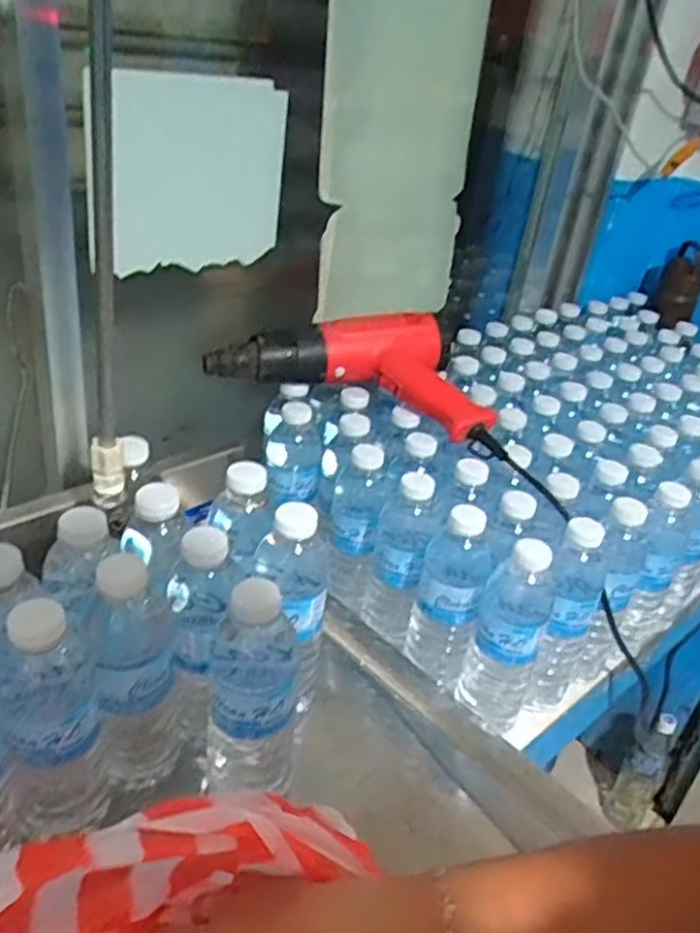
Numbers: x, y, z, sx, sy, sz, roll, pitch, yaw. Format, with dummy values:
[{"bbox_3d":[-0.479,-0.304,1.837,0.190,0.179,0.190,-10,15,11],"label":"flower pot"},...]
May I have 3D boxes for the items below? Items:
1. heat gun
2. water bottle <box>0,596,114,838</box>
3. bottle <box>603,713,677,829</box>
[{"bbox_3d":[0.002,-0.094,0.774,0.304,0.092,0.138,8,31,0],"label":"heat gun"},{"bbox_3d":[-0.195,0.168,0.480,0.065,0.195,0.060,-8,34,-24],"label":"water bottle"},{"bbox_3d":[0.600,0.615,1.503,0.073,0.272,0.074,21,33,21],"label":"bottle"}]

